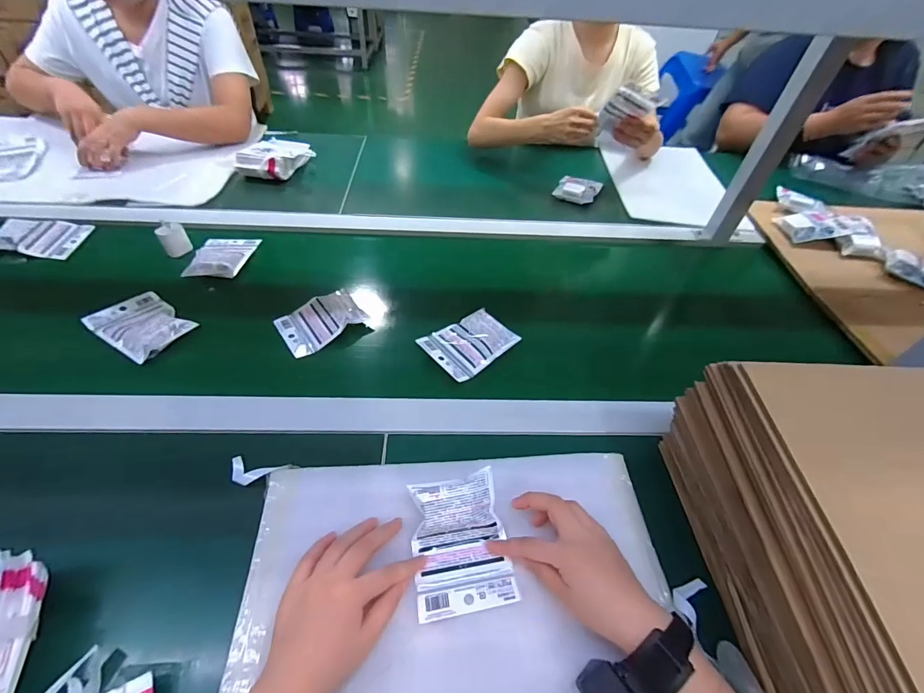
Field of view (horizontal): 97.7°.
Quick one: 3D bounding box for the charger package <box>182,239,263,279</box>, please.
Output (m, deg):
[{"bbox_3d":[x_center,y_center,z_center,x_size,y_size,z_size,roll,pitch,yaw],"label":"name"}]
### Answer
[{"bbox_3d":[-0.430,-0.169,0.725,0.095,0.033,0.133,0,48,-4],"label":"charger package"}]

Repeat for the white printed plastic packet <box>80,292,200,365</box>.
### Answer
[{"bbox_3d":[-0.481,-0.038,0.604,0.137,0.023,0.098,25,51,18],"label":"white printed plastic packet"}]

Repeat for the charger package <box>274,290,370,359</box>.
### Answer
[{"bbox_3d":[-0.223,-0.042,0.639,0.122,0.019,0.095,-38,61,-14],"label":"charger package"}]

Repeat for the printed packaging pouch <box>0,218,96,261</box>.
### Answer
[{"bbox_3d":[-0.769,-0.202,0.730,0.128,0.031,0.097,-1,48,-6],"label":"printed packaging pouch"}]

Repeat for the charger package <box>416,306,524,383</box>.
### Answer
[{"bbox_3d":[0.010,-0.010,0.611,0.125,0.022,0.094,-34,58,-29],"label":"charger package"}]

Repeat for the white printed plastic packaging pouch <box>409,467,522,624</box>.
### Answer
[{"bbox_3d":[-0.001,0.196,0.405,0.093,0.042,0.116,-6,49,-11],"label":"white printed plastic packaging pouch"}]

